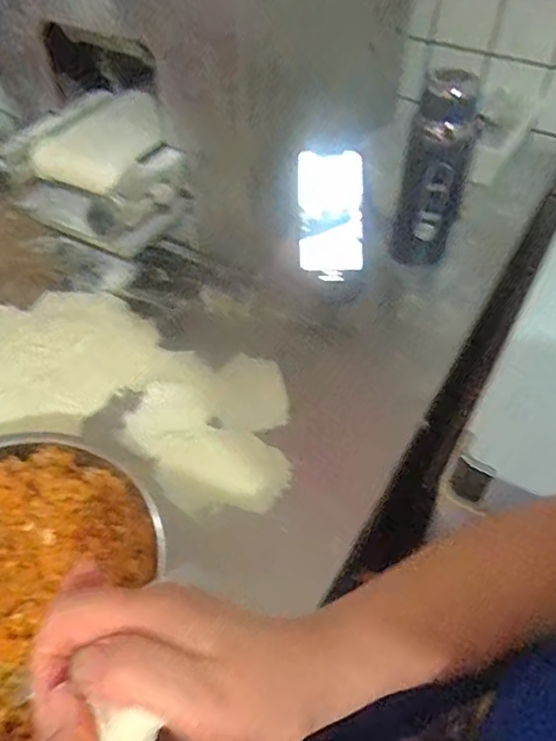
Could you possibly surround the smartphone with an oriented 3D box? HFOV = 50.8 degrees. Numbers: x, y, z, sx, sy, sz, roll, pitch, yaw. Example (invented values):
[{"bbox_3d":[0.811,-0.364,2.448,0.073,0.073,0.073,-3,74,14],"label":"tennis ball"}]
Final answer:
[{"bbox_3d":[0.059,-0.172,0.655,0.069,0.135,0.014,-2,8,-1],"label":"smartphone"}]

